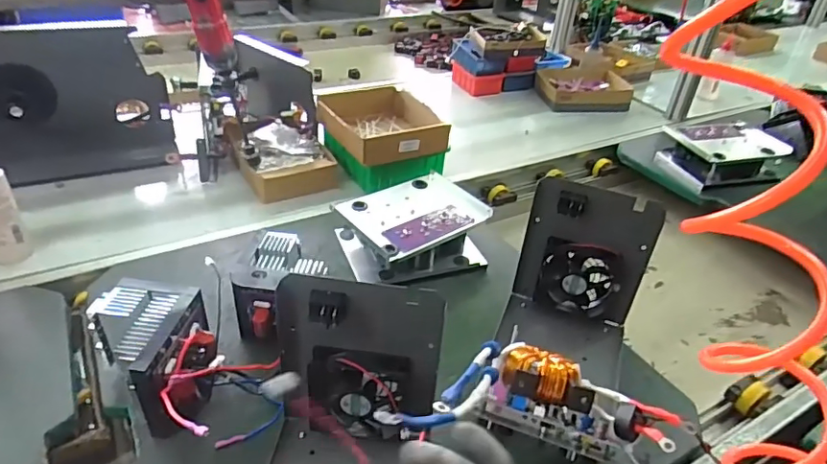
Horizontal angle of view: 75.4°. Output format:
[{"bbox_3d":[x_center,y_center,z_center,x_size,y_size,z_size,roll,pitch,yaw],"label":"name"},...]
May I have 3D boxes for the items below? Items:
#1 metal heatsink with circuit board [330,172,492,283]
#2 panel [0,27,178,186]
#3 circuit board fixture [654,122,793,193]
[{"bbox_3d":[0.000,-0.002,0.813,0.212,0.066,0.179,-13,39,-23],"label":"metal heatsink with circuit board"},{"bbox_3d":[-0.607,-0.214,0.906,0.344,0.241,0.047,-18,33,-35],"label":"panel"},{"bbox_3d":[0.637,-0.165,1.099,0.214,0.071,0.155,-2,36,-9],"label":"circuit board fixture"}]

